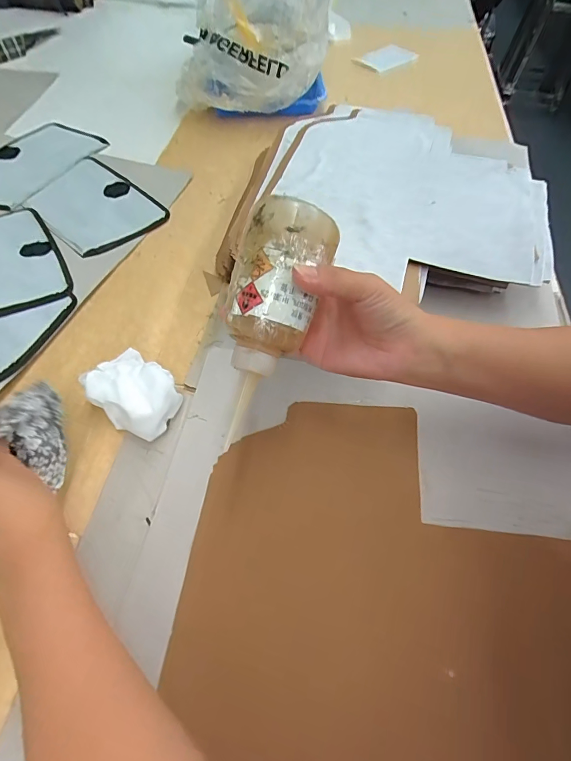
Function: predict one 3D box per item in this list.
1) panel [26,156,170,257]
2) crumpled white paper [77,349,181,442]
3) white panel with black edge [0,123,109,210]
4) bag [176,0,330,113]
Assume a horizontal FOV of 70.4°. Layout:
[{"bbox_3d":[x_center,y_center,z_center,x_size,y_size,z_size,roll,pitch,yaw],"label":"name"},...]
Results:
[{"bbox_3d":[-0.284,-0.258,0.596,0.209,0.011,0.140,40,67,23],"label":"panel"},{"bbox_3d":[-0.146,0.013,0.391,0.083,0.051,0.061,32,62,16],"label":"crumpled white paper"},{"bbox_3d":[-0.408,-0.351,0.651,0.132,0.011,0.224,30,62,12],"label":"white panel with black edge"},{"bbox_3d":[-0.054,-0.608,0.676,0.246,0.196,0.253,7,57,2],"label":"bag"}]

